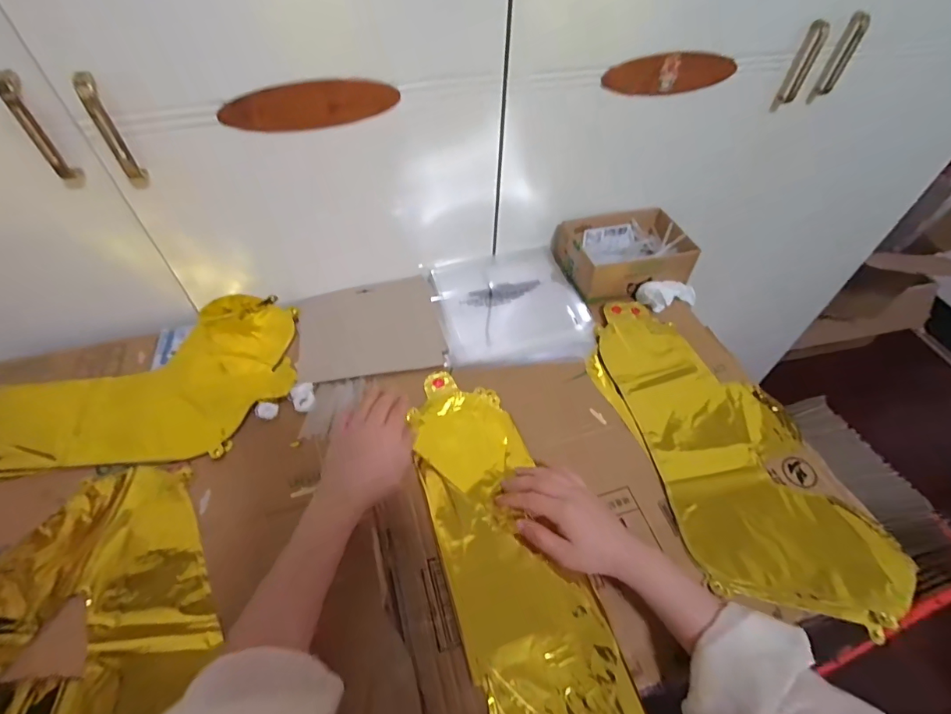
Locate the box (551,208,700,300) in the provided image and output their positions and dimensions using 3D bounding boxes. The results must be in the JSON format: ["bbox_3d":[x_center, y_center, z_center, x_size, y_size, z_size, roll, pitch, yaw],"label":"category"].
[{"bbox_3d":[0.237,-0.168,0.725,0.187,0.063,0.140,-12,52,-11],"label":"box"}]

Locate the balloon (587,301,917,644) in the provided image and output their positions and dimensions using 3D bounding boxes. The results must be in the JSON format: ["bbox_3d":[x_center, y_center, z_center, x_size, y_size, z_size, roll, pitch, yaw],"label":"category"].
[{"bbox_3d":[0.297,0.094,0.561,0.219,0.030,0.449,-12,52,-11],"label":"balloon"}]

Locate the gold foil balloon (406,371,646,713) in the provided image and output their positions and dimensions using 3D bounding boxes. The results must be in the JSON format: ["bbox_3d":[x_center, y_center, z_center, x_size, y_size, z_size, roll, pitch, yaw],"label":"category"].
[{"bbox_3d":[0.028,0.196,0.477,0.132,0.012,0.425,-16,55,-14],"label":"gold foil balloon"}]

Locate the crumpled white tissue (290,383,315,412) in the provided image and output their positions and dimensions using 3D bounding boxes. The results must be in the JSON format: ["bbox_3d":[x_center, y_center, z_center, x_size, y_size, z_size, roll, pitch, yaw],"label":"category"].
[{"bbox_3d":[-0.216,0.050,0.567,0.026,0.013,0.031,-15,52,-14],"label":"crumpled white tissue"}]

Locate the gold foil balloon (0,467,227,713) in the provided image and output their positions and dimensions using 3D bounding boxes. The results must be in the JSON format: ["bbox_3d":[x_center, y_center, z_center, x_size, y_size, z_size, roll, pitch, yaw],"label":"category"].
[{"bbox_3d":[-0.408,0.267,0.401,0.354,0.034,0.325,-6,51,-7],"label":"gold foil balloon"}]

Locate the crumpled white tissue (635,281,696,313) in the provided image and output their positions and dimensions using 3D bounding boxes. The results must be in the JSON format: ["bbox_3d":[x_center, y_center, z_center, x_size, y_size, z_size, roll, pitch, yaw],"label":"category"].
[{"bbox_3d":[0.306,-0.097,0.705,0.108,0.034,0.039,-5,49,-23],"label":"crumpled white tissue"}]

